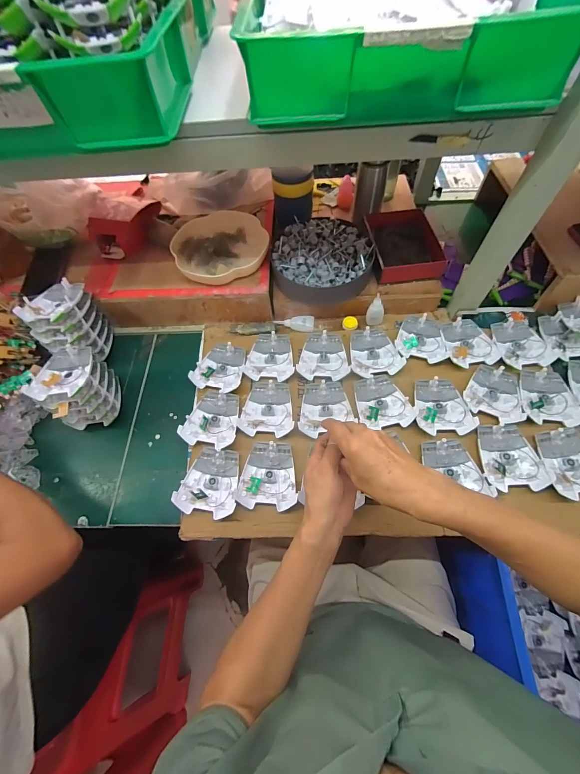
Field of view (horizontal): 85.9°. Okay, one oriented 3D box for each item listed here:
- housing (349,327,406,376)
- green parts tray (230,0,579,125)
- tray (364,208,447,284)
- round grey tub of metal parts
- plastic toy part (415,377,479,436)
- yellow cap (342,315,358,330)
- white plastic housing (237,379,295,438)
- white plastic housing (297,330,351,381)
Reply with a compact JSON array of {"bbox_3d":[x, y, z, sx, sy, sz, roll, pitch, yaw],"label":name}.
[{"bbox_3d":[0.170,-0.073,0.621,0.097,0.017,0.110,-1,63,2],"label":"housing"},{"bbox_3d":[0.118,-0.449,0.383,0.343,0.092,0.289,-2,63,2],"label":"green parts tray"},{"bbox_3d":[0.246,-0.305,0.676,0.140,0.047,0.180,-3,63,1],"label":"tray"},{"bbox_3d":[0.074,-0.271,0.662,0.197,0.061,0.193,-1,63,2],"label":"round grey tub of metal parts"},{"bbox_3d":[0.272,0.033,0.559,0.095,0.015,0.106,-1,63,2],"label":"plastic toy part"},{"bbox_3d":[0.130,-0.138,0.671,0.033,0.010,0.034,-1,63,2],"label":"yellow cap"},{"bbox_3d":[-0.041,0.038,0.581,0.095,0.019,0.106,2,63,4],"label":"white plastic housing"},{"bbox_3d":[0.068,-0.066,0.629,0.096,0.018,0.108,2,63,4],"label":"white plastic housing"}]

